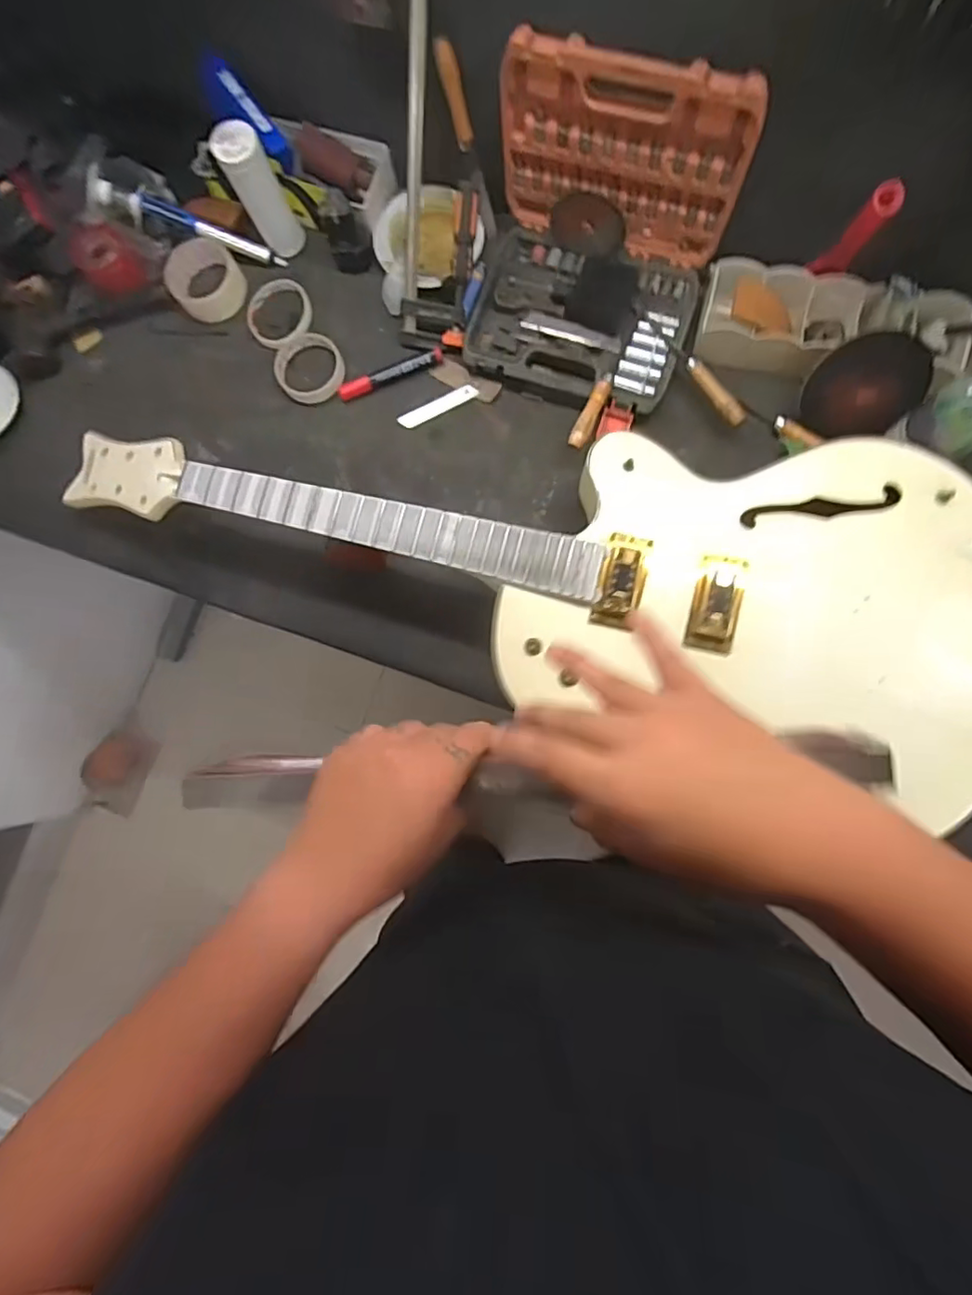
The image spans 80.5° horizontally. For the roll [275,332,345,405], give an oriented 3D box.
[{"bbox_3d":[-0.226,-0.357,0.728,0.084,0.014,0.100,-42,81,-1],"label":"roll"}]

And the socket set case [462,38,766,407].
[{"bbox_3d":[0.109,-0.418,0.608,0.256,0.206,0.220,18,85,7],"label":"socket set case"}]

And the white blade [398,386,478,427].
[{"bbox_3d":[-0.061,-0.303,0.722,0.103,0.004,0.024,-24,81,6],"label":"white blade"}]

